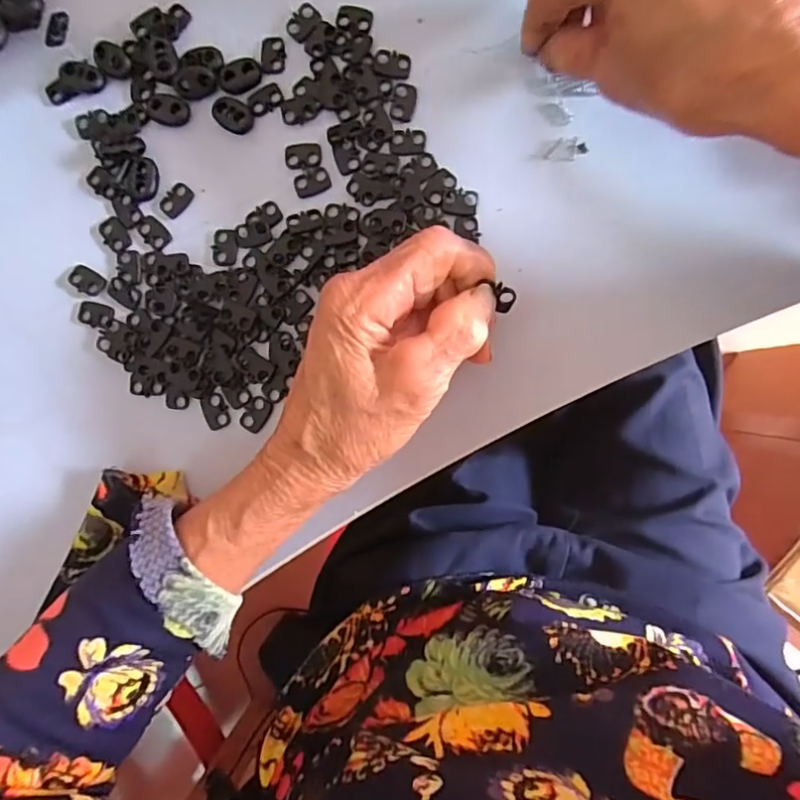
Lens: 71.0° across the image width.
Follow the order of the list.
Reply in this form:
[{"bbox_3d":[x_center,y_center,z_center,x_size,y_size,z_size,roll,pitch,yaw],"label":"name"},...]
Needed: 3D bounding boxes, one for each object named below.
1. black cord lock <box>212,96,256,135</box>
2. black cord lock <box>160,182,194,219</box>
[{"bbox_3d":[-0.085,-0.145,0.286,0.020,0.004,0.015,29,94,5],"label":"black cord lock"},{"bbox_3d":[-0.116,-0.103,0.288,0.011,0.004,0.018,43,95,4],"label":"black cord lock"}]

